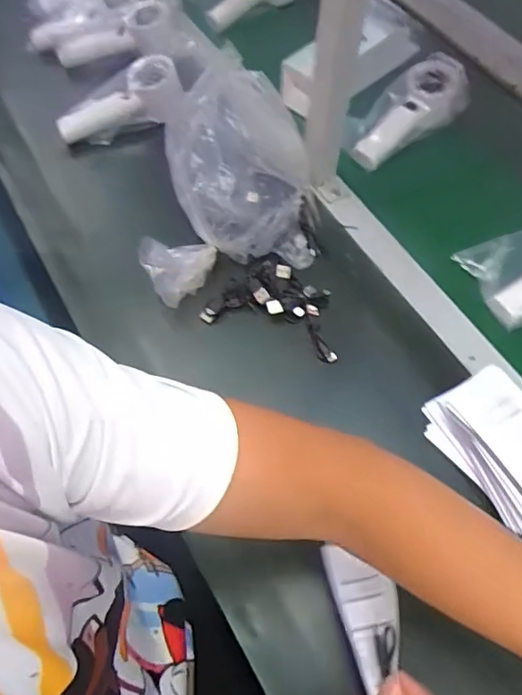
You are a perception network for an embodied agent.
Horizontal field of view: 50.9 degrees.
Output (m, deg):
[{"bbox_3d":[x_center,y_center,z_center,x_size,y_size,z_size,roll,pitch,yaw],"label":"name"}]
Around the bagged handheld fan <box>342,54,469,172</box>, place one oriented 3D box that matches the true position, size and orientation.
[{"bbox_3d":[0.177,-0.285,0.677,0.175,0.045,0.072,-39,66,-6],"label":"bagged handheld fan"}]

